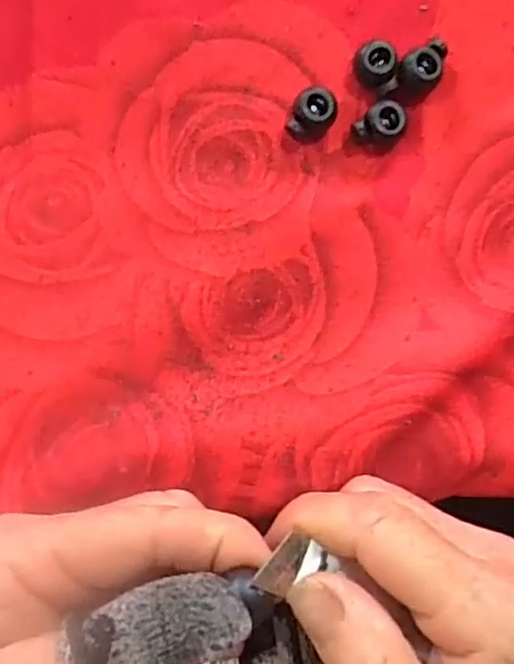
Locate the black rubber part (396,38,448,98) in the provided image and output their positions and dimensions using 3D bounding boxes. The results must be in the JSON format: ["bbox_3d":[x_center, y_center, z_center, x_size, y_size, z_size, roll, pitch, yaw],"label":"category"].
[{"bbox_3d":[0.059,-0.094,0.229,0.014,0.008,0.021,41,86,-4],"label":"black rubber part"}]

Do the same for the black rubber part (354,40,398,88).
[{"bbox_3d":[0.042,-0.095,0.229,0.014,0.012,0.014,-7,90,-6],"label":"black rubber part"}]

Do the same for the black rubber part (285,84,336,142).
[{"bbox_3d":[0.020,-0.077,0.228,0.015,0.012,0.017,31,86,-5],"label":"black rubber part"}]

